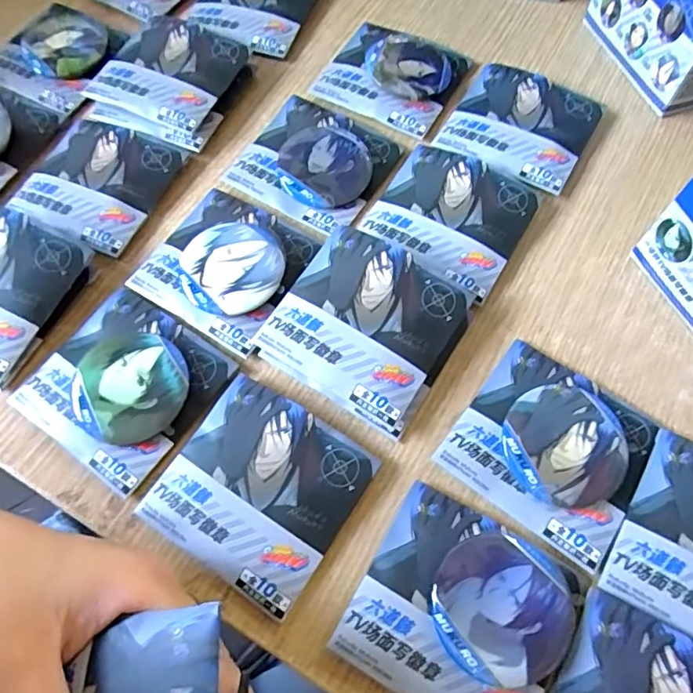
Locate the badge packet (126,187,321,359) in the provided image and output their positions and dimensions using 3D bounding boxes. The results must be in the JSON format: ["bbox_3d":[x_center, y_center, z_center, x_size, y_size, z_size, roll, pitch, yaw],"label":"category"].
[{"bbox_3d":[-0.064,-0.048,0.290,0.081,0.010,0.080,29,68,12],"label":"badge packet"}]

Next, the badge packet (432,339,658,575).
[{"bbox_3d":[0.098,0.045,0.249,0.081,0.010,0.079,35,69,14],"label":"badge packet"}]

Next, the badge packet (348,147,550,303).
[{"bbox_3d":[0.058,-0.075,0.303,0.083,0.012,0.085,31,68,13],"label":"badge packet"}]

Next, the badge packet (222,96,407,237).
[{"bbox_3d":[-0.017,-0.118,0.322,0.083,0.007,0.084,30,68,12],"label":"badge packet"}]

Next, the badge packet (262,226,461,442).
[{"bbox_3d":[0.011,-0.013,0.268,0.082,0.020,0.082,29,68,12],"label":"badge packet"}]

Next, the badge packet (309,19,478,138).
[{"bbox_3d":[0.032,-0.185,0.353,0.086,0.012,0.080,26,67,11],"label":"badge packet"}]

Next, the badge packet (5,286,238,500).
[{"bbox_3d":[-0.112,0.017,0.265,0.084,0.015,0.081,33,69,14],"label":"badge packet"}]

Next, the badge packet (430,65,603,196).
[{"bbox_3d":[0.110,-0.142,0.336,0.083,0.010,0.081,30,68,12],"label":"badge packet"}]

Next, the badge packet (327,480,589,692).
[{"bbox_3d":[0.050,0.111,0.221,0.084,0.012,0.080,29,68,12],"label":"badge packet"}]

